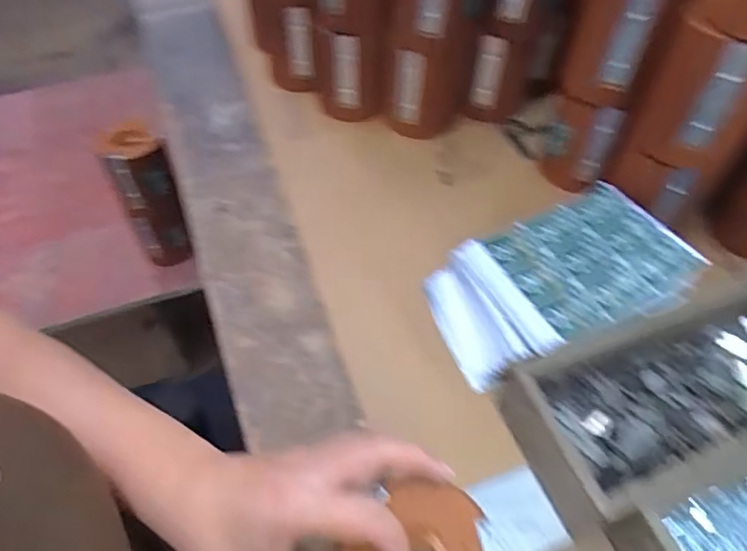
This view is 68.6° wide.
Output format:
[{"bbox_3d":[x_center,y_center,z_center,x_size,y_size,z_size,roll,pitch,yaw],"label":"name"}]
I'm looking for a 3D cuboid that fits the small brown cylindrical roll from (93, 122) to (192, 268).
[{"bbox_3d":[-0.293,-0.104,0.726,0.071,0.195,0.066,-1,53,1],"label":"small brown cylindrical roll"}]

